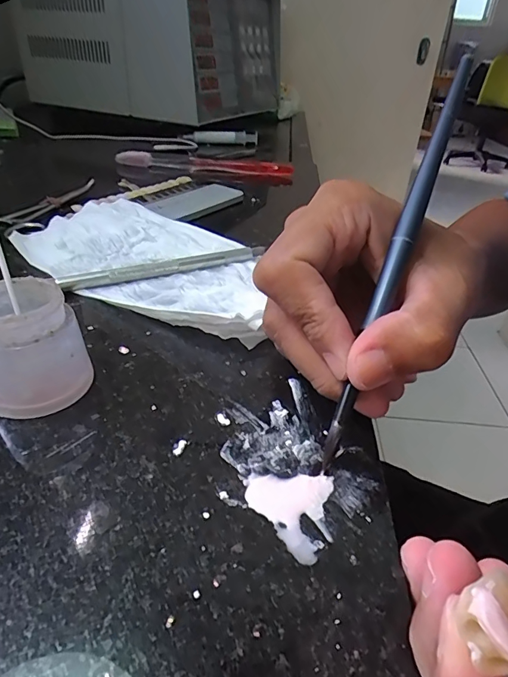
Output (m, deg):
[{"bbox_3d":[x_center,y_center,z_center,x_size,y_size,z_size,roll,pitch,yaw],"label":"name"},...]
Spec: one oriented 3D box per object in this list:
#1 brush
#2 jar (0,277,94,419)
[{"bbox_3d":[0.053,-0.030,0.159,0.008,0.011,0.166,19,81,21],"label":"brush"},{"bbox_3d":[-0.084,0.003,0.158,0.035,0.040,0.033,3,34,-2],"label":"jar"}]

